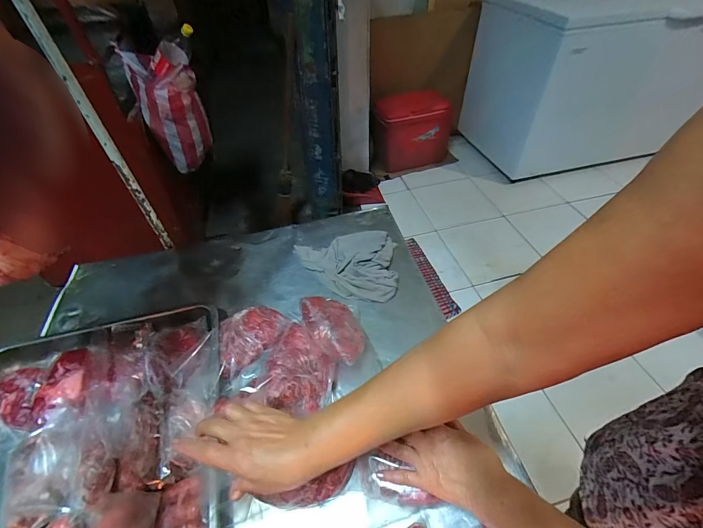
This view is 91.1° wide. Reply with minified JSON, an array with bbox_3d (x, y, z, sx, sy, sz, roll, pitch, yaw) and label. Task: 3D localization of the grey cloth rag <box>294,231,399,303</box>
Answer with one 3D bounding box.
[{"bbox_3d":[-0.016,-0.006,0.746,0.228,0.033,0.187,2,46,4],"label":"grey cloth rag"}]

